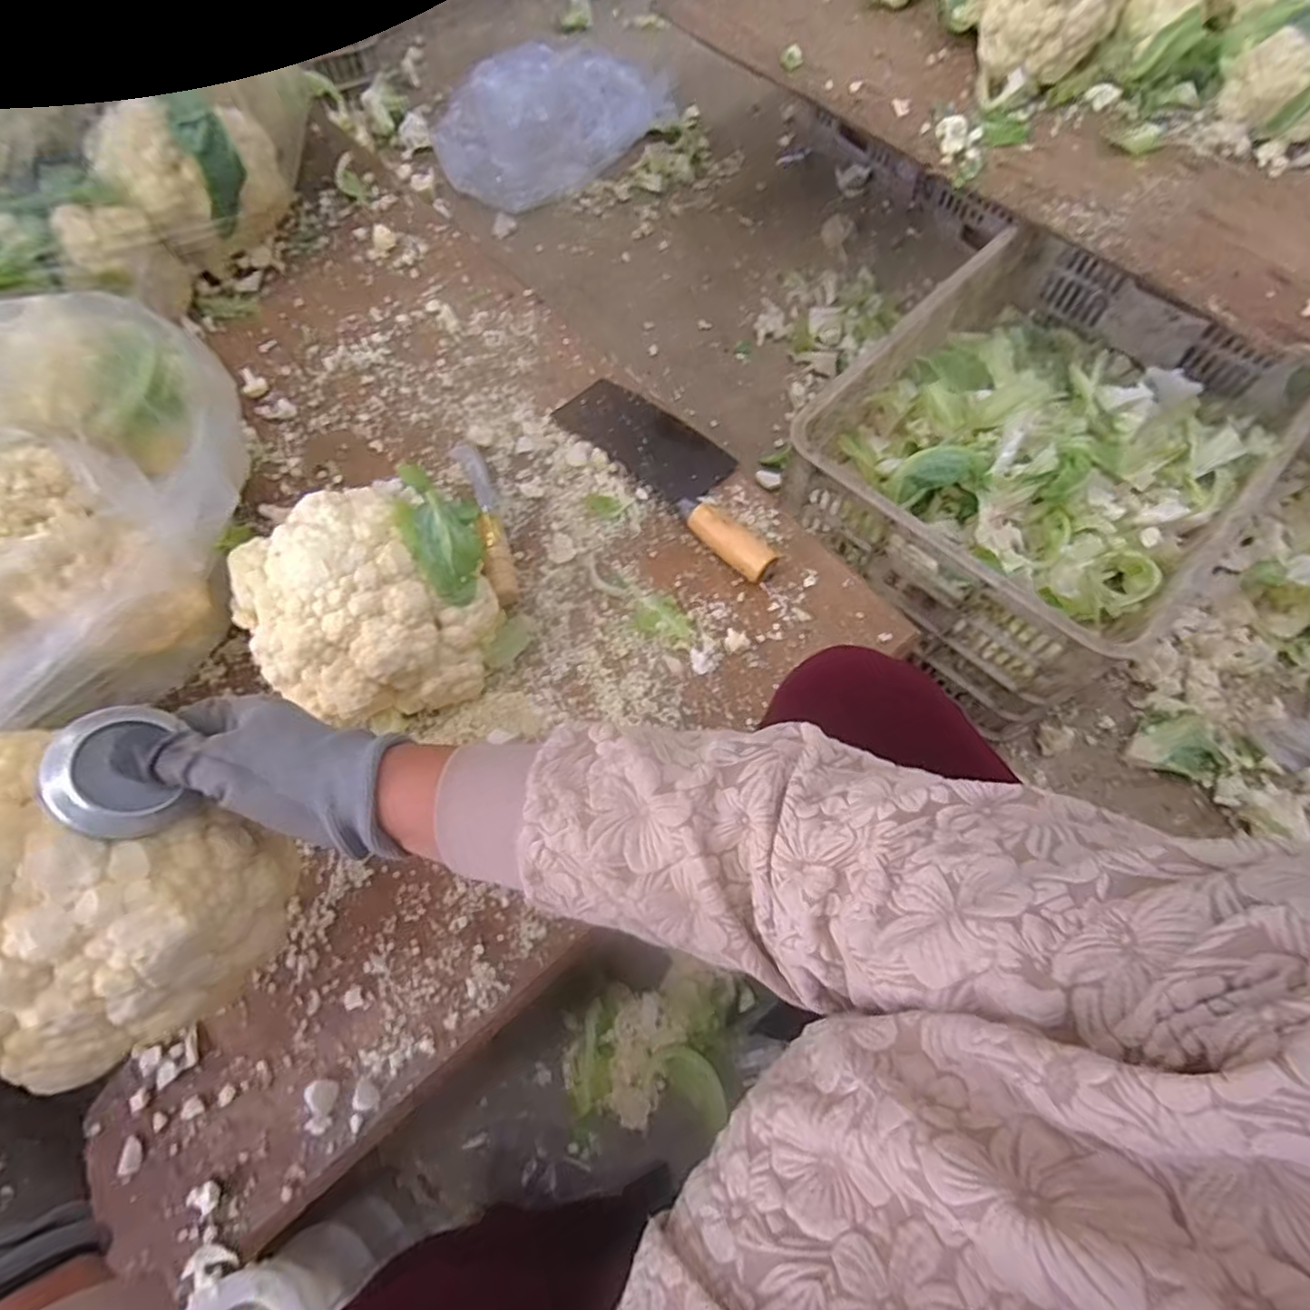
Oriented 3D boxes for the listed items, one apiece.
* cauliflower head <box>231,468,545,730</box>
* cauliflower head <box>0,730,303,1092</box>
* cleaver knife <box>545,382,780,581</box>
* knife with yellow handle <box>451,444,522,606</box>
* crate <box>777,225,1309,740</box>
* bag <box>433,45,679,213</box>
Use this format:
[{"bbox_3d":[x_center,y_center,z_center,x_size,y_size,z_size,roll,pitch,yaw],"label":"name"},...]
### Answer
[{"bbox_3d":[-0.200,-0.036,0.499,0.180,0.122,0.156,-37,71,-15],"label":"cauliflower head"},{"bbox_3d":[-0.283,0.125,0.323,0.142,0.116,0.133,0,66,0],"label":"cauliflower head"},{"bbox_3d":[0.023,-0.174,0.617,0.086,0.028,0.262,-41,72,-17],"label":"cleaver knife"},{"bbox_3d":[-0.149,-0.122,0.593,0.026,0.025,0.184,-16,67,-7],"label":"knife with yellow handle"},{"bbox_3d":[0.477,-0.260,0.847,0.412,0.210,0.569,40,72,16],"label":"crate"},{"bbox_3d":[-0.199,-1.008,1.259,0.296,0.089,0.465,39,71,16],"label":"bag"}]

